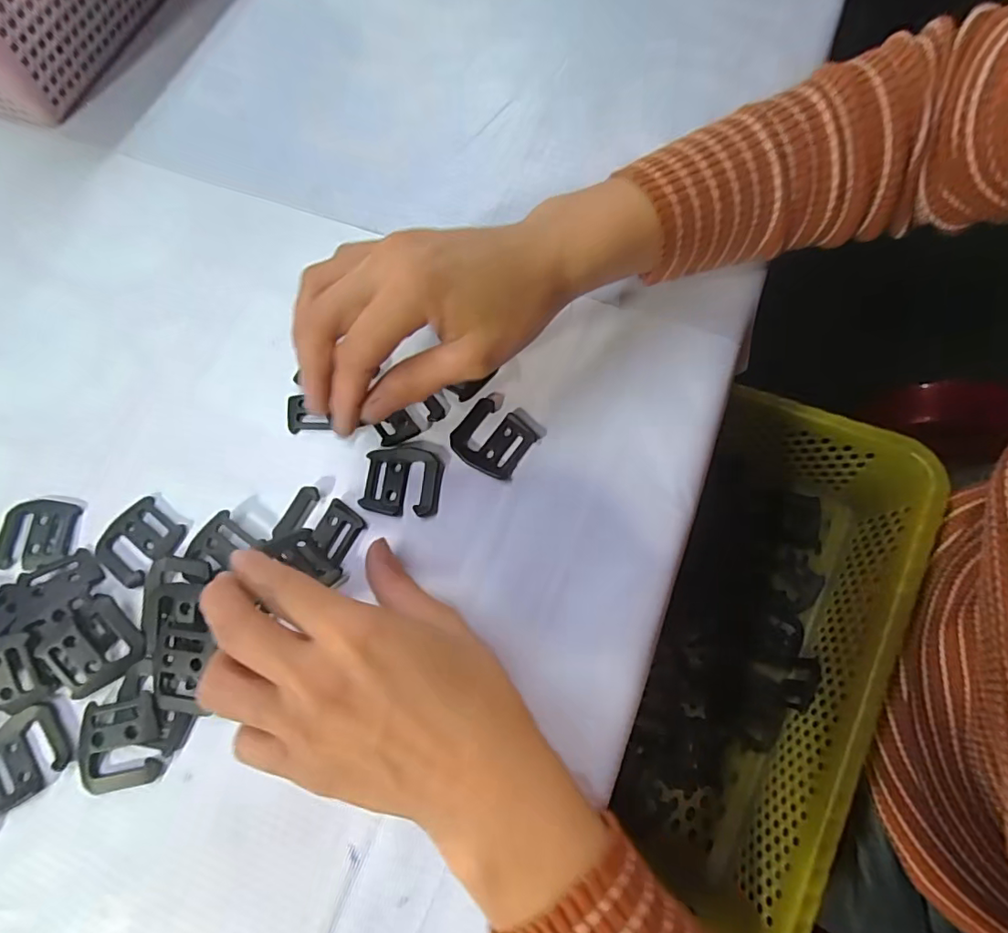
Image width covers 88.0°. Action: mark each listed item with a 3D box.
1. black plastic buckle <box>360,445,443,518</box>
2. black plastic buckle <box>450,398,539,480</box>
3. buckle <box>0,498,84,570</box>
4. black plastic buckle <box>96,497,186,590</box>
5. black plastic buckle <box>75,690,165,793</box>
[{"bbox_3d":[-0.053,0.007,0.274,0.040,0.004,0.036,3,72,3],"label":"black plastic buckle"},{"bbox_3d":[-0.007,-0.015,0.279,0.039,0.004,0.037,32,76,12],"label":"black plastic buckle"},{"bbox_3d":[-0.248,0.035,0.274,0.043,0.004,0.036,3,72,3],"label":"buckle"},{"bbox_3d":[-0.190,0.039,0.270,0.037,0.004,0.039,36,76,13],"label":"black plastic buckle"},{"bbox_3d":[-0.177,0.127,0.239,0.038,0.005,0.038,-11,72,-2],"label":"black plastic buckle"}]

